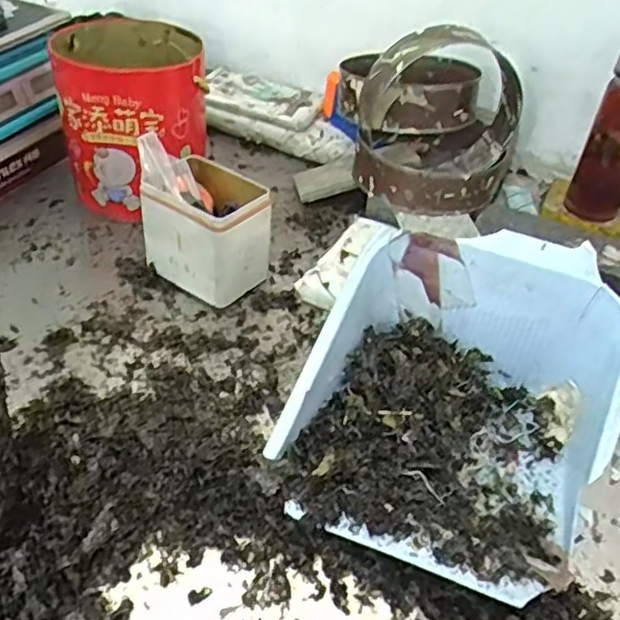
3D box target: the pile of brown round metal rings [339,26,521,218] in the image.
[{"bbox_3d":[0.144,-0.253,0.781,0.200,0.181,0.253,9,41,2],"label":"pile of brown round metal rings"}]

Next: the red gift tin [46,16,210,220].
[{"bbox_3d":[-0.212,-0.226,0.788,0.156,0.183,0.165,-7,43,-17],"label":"red gift tin"}]

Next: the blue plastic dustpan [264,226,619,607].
[{"bbox_3d":[0.115,0.068,0.525,0.242,0.147,0.240,20,43,14],"label":"blue plastic dustpan"}]

